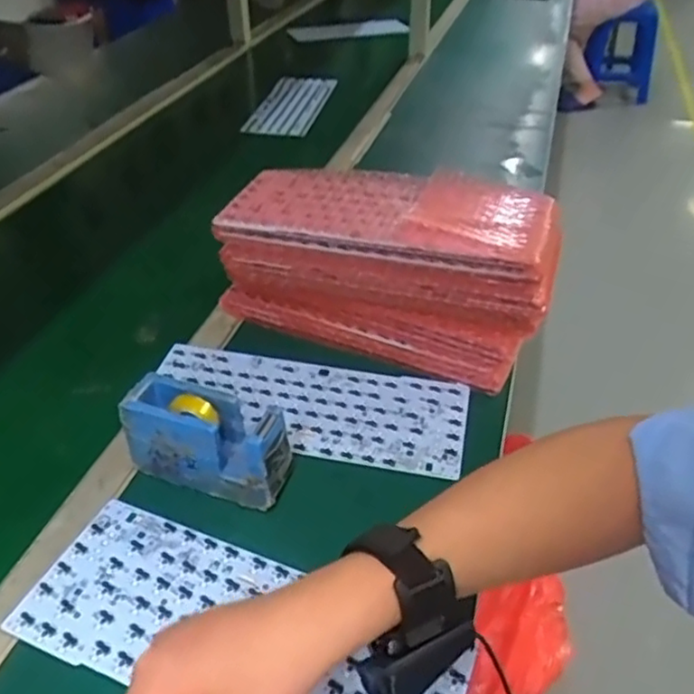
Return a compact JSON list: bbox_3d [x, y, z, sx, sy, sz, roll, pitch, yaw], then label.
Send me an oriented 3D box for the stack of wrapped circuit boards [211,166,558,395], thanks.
[{"bbox_3d":[0.037,-0.081,0.698,0.327,0.159,0.125,13,40,15],"label":"stack of wrapped circuit boards"}]

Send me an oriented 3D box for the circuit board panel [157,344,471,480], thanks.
[{"bbox_3d":[-0.039,0.052,0.653,0.306,0.009,0.125,9,39,11],"label":"circuit board panel"}]

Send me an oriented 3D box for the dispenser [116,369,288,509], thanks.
[{"bbox_3d":[-0.115,0.077,0.560,0.134,0.078,0.053,12,40,15],"label":"dispenser"}]

